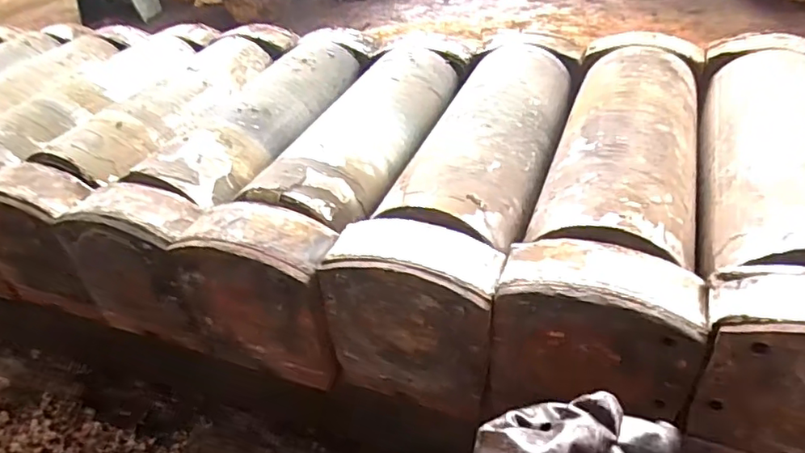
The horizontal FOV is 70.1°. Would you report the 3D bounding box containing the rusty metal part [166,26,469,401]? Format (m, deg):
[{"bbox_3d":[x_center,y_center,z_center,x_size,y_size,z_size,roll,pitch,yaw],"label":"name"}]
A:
[{"bbox_3d":[-0.062,-0.080,0.757,0.173,0.159,0.551,8,41,19],"label":"rusty metal part"}]

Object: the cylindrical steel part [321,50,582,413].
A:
[{"bbox_3d":[0.098,-0.056,0.698,0.162,0.159,0.529,10,42,22],"label":"cylindrical steel part"}]

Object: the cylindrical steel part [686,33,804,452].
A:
[{"bbox_3d":[0.405,-0.030,0.610,0.161,0.162,0.559,9,41,21],"label":"cylindrical steel part"}]

